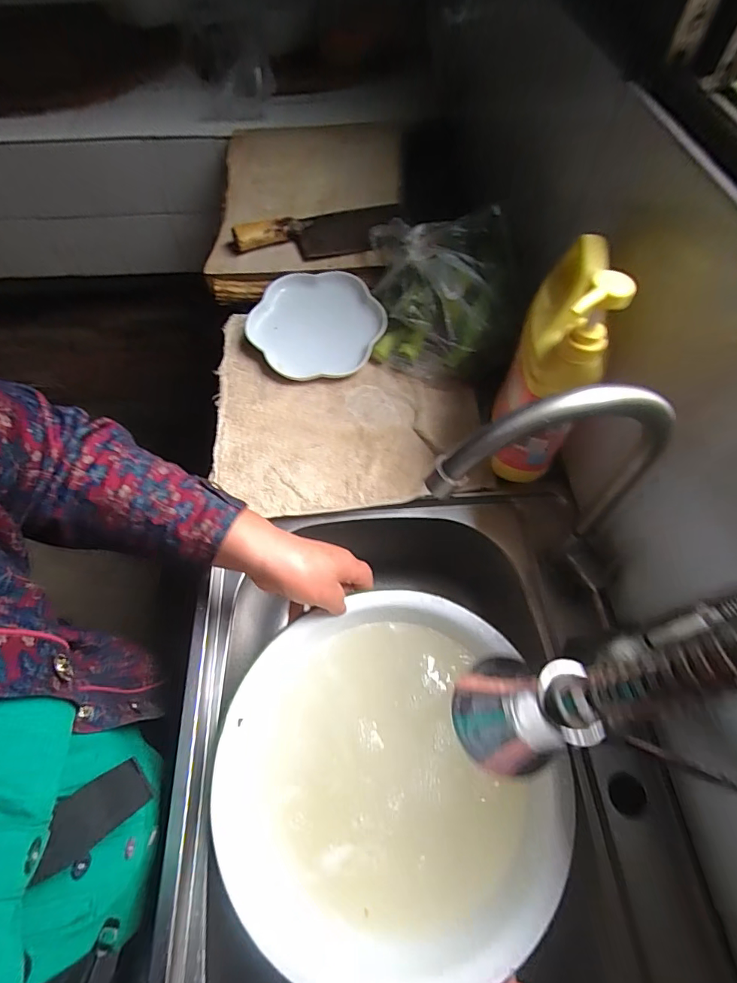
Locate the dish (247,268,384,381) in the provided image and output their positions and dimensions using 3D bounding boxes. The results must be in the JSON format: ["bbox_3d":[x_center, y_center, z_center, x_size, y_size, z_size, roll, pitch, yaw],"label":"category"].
[{"bbox_3d":[-0.073,-0.235,0.631,0.177,0.019,0.186,0,65,1],"label":"dish"}]

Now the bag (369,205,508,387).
[{"bbox_3d":[0.089,-0.284,0.610,0.177,0.110,0.246,5,59,2],"label":"bag"}]

